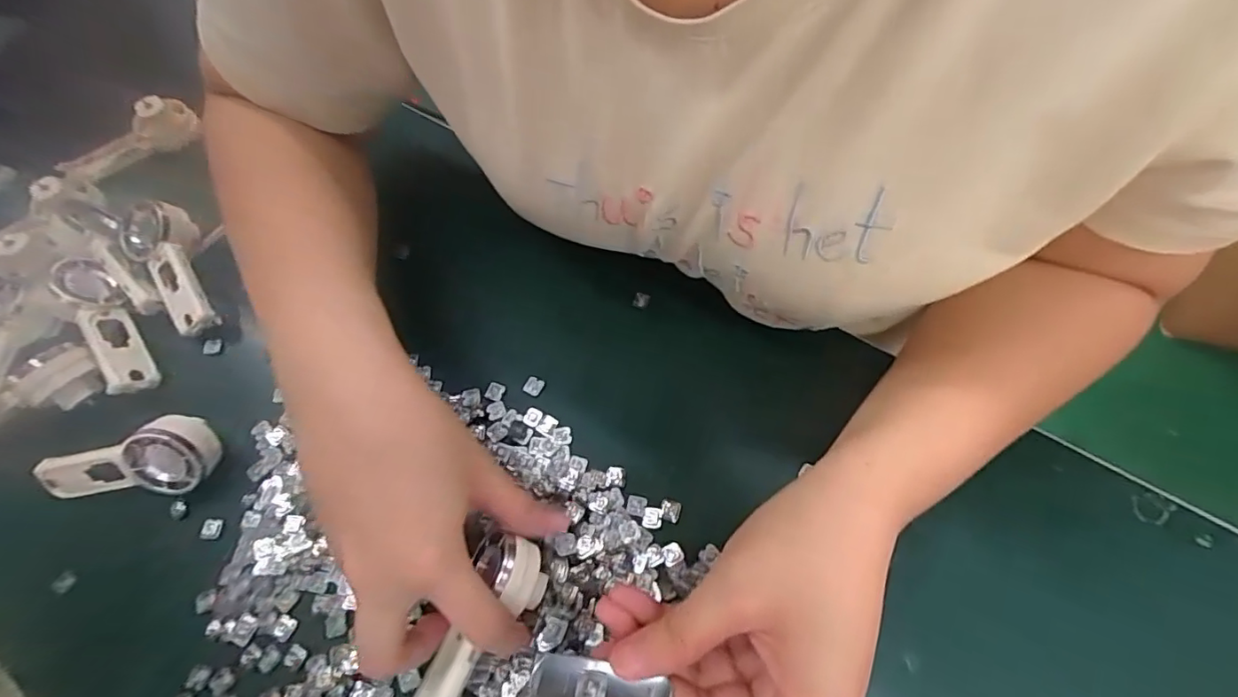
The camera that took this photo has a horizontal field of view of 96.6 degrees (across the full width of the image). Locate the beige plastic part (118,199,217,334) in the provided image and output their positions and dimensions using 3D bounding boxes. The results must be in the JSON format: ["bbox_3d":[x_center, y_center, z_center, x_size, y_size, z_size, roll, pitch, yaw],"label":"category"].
[{"bbox_3d":[-0.292,-0.054,0.358,0.042,0.020,0.098,-29,81,-10],"label":"beige plastic part"}]

